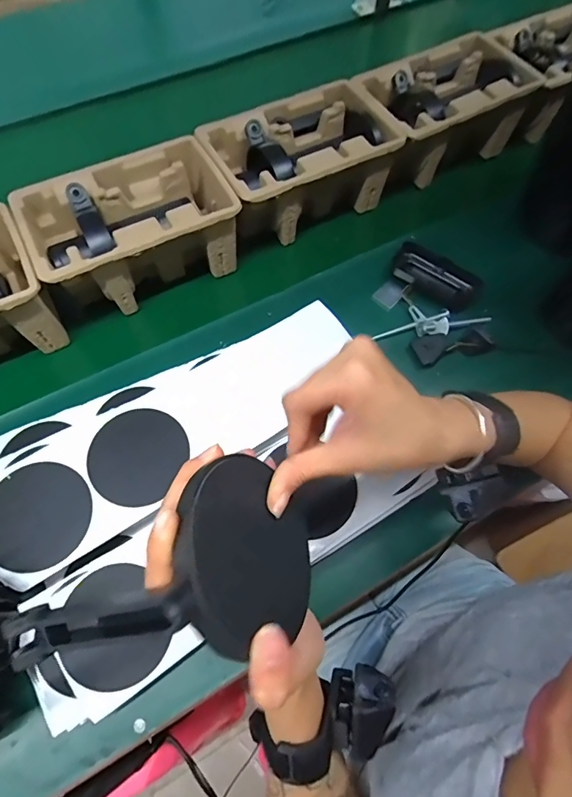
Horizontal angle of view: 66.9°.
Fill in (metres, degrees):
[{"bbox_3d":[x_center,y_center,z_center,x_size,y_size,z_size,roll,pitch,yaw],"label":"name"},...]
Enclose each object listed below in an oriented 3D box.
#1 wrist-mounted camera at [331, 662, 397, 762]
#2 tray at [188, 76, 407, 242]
[{"bbox_3d":[0.050,0.211,0.295,0.038,0.032,0.052,20,63,9],"label":"wrist-mounted camera"},{"bbox_3d":[0.016,-0.303,0.573,0.222,0.105,0.144,-23,65,-13],"label":"tray"}]

